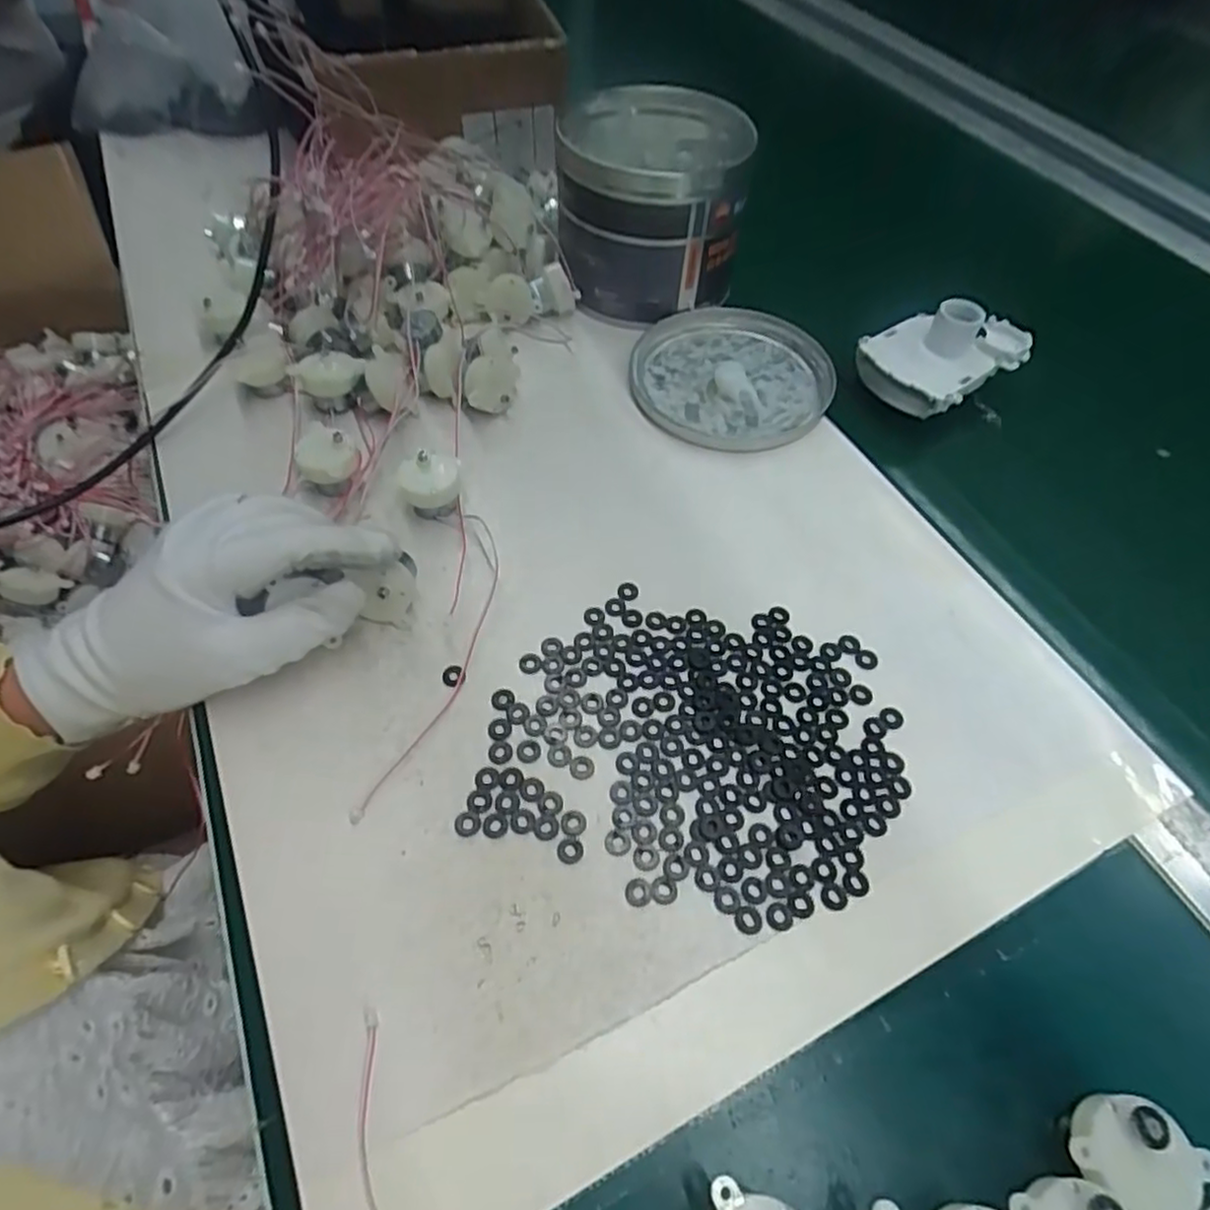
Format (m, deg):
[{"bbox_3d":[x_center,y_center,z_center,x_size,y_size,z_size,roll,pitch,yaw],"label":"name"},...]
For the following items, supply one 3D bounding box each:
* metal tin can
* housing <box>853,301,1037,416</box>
[{"bbox_3d":[0.032,-0.276,0.488,0.126,0.115,0.126,12,55,6],"label":"metal tin can"},{"bbox_3d":[0.218,-0.164,0.445,0.111,0.053,0.069,-28,61,-20],"label":"housing"}]

